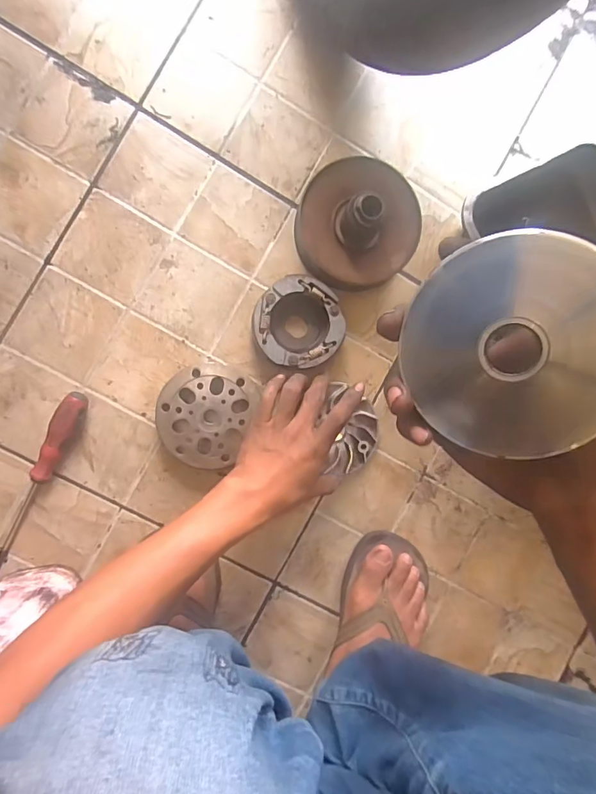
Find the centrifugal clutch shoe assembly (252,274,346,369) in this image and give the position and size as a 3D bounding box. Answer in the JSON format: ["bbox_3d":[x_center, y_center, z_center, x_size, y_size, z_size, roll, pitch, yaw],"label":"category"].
[{"bbox_3d":[-0.001,-0.085,0.523,0.100,0.031,0.100,-7,92,-8],"label":"centrifugal clutch shoe assembly"}]

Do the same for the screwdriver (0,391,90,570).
[{"bbox_3d":[-0.290,0.099,0.490,0.027,0.026,0.230,28,87,-8],"label":"screwdriver"}]

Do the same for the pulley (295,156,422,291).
[{"bbox_3d":[0.070,-0.197,0.509,0.134,0.077,0.135,0,92,-7],"label":"pulley"}]

